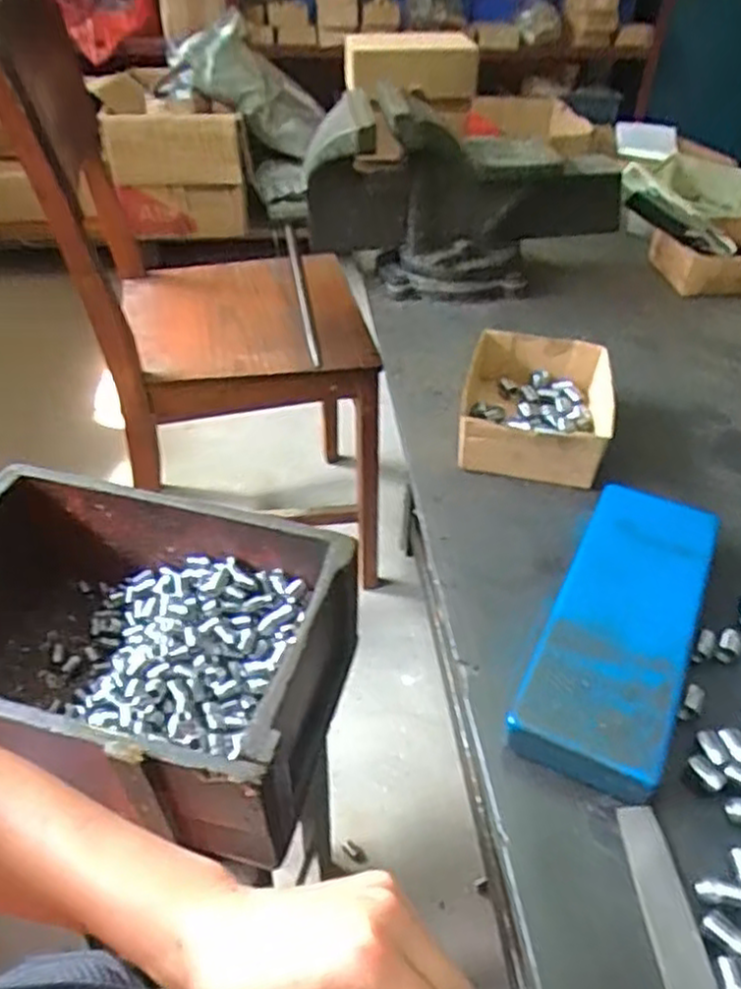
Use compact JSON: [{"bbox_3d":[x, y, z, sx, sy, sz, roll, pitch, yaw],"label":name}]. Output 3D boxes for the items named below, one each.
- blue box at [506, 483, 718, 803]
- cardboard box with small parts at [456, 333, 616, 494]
[{"bbox_3d":[0.172,0.079,0.501,0.088,0.029,0.253,20,44,18],"label":"blue box"},{"bbox_3d":[0.153,-0.080,0.673,0.129,0.048,0.167,10,41,8],"label":"cardboard box with small parts"}]

